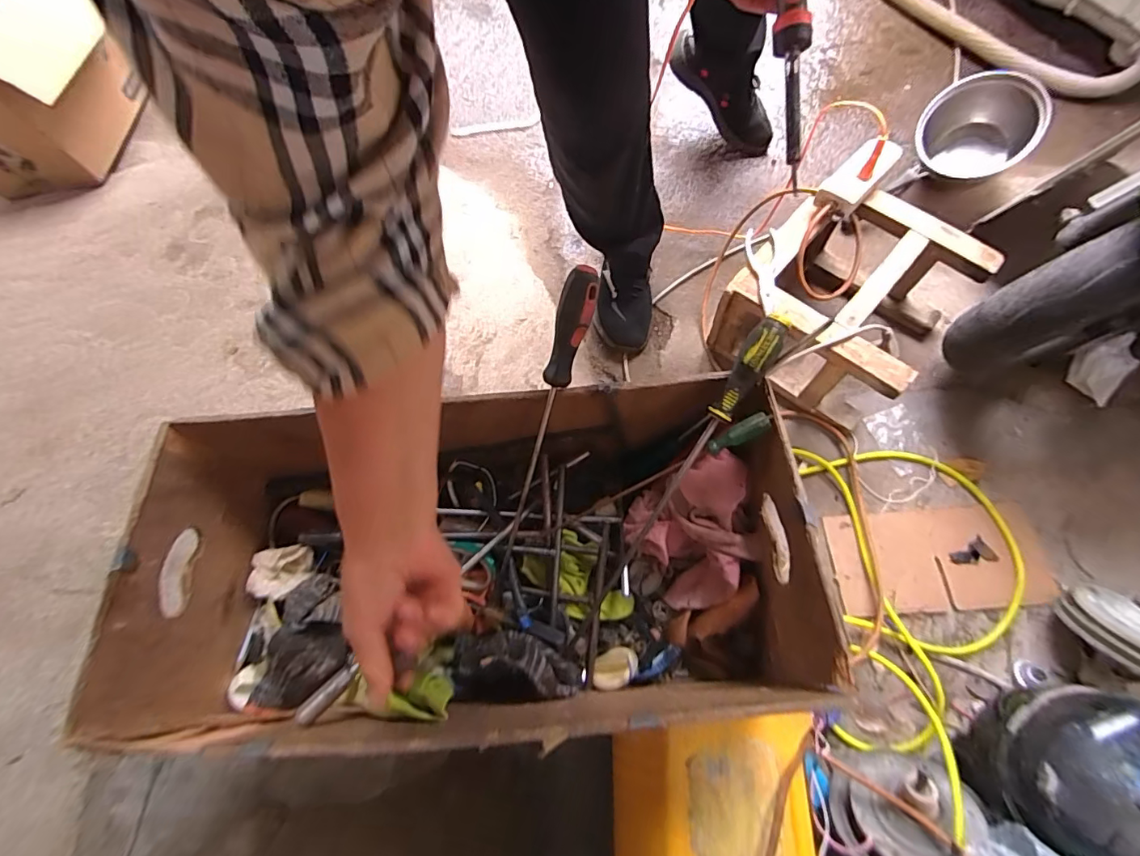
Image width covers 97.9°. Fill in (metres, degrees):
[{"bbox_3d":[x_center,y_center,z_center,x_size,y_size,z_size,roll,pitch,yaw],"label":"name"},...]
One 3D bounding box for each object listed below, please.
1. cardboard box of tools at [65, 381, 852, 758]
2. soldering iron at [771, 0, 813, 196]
[{"bbox_3d":[-0.091,0.134,0.502,0.583,0.203,0.278,-5,69,0],"label":"cardboard box of tools"},{"bbox_3d":[0.149,-0.282,0.334,0.021,0.019,0.223,-8,104,-2],"label":"soldering iron"}]

